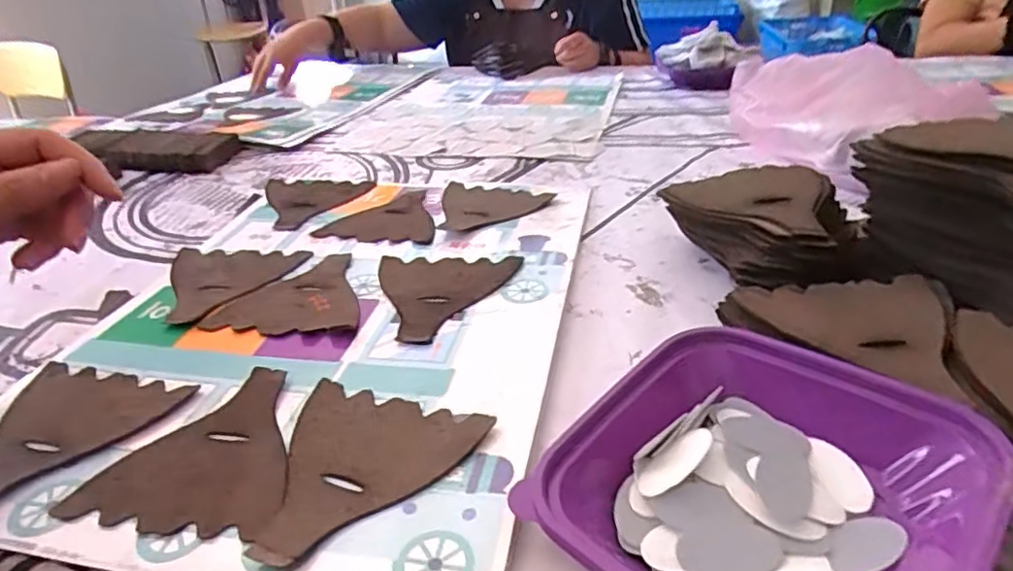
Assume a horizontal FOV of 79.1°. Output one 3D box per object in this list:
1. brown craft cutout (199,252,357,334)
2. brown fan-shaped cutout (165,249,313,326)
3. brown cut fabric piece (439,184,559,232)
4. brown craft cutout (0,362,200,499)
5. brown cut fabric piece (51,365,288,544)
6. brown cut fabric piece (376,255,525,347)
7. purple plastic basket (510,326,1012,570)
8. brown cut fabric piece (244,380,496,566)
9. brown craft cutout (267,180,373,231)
[{"bbox_3d":[-0.186,0.006,0.541,0.127,0.005,0.123,-2,32,2],"label":"brown craft cutout"},{"bbox_3d":[-0.276,-0.010,0.578,0.122,0.004,0.136,13,35,24],"label":"brown fan-shaped cutout"},{"bbox_3d":[-0.011,-0.090,0.678,0.119,0.007,0.127,-3,32,0],"label":"brown cut fabric piece"},{"bbox_3d":[-0.284,0.088,0.416,0.124,0.005,0.132,-11,33,-13],"label":"brown craft cutout"},{"bbox_3d":[-0.179,0.100,0.389,0.126,0.009,0.129,4,33,12],"label":"brown cut fabric piece"},{"bbox_3d":[-0.068,-0.002,0.543,0.119,0.006,0.141,20,38,32],"label":"brown cut fabric piece"},{"bbox_3d":[0.130,0.098,0.312,0.189,0.049,0.183,-29,40,-35],"label":"purple plastic basket"},{"bbox_3d":[-0.095,0.108,0.360,0.123,0.007,0.129,11,33,26],"label":"brown cut fabric piece"},{"bbox_3d":[-0.222,-0.109,0.744,0.121,0.008,0.154,-15,34,-18],"label":"brown craft cutout"}]

